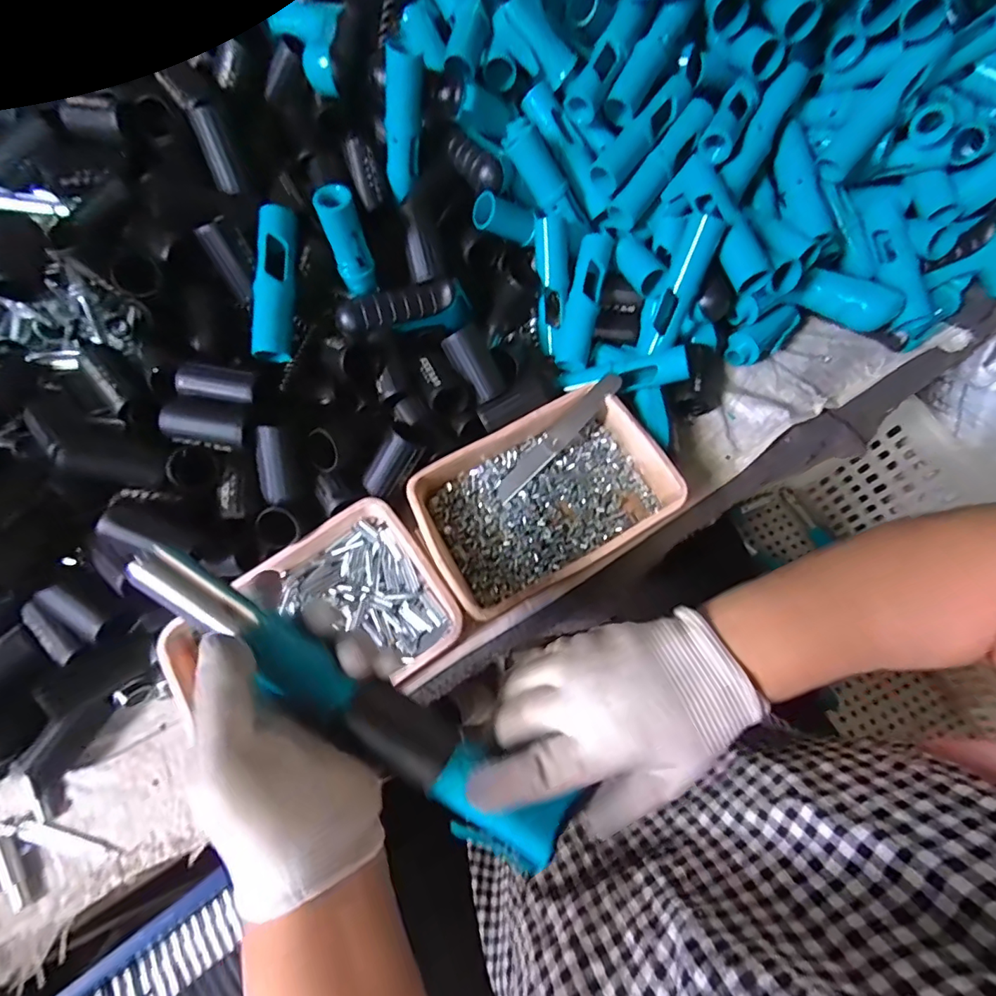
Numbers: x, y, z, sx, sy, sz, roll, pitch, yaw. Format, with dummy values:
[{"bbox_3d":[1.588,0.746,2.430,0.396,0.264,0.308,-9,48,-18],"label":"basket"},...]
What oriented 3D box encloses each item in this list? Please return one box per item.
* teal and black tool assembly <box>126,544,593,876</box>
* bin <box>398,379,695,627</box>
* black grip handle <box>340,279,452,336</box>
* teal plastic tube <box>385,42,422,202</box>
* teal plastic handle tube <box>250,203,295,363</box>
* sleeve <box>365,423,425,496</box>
[{"bbox_3d":[-0.070,0.102,0.252,0.242,0.031,0.037,37,73,-3],"label":"teal and black tool assembly"},{"bbox_3d":[0.038,-0.001,0.423,0.201,0.042,0.133,-28,69,-9],"label":"bin"},{"bbox_3d":[-0.088,-0.168,0.445,0.103,0.025,0.023,-21,68,-6],"label":"black grip handle"},{"bbox_3d":[-0.084,-0.326,0.441,0.023,0.109,0.024,34,51,15],"label":"teal plastic tube"},{"bbox_3d":[-0.182,-0.177,0.409,0.023,0.022,0.126,2,87,4],"label":"teal plastic handle tube"},{"bbox_3d":[-0.087,-0.030,0.417,0.036,0.033,0.060,42,108,17],"label":"sleeve"}]

